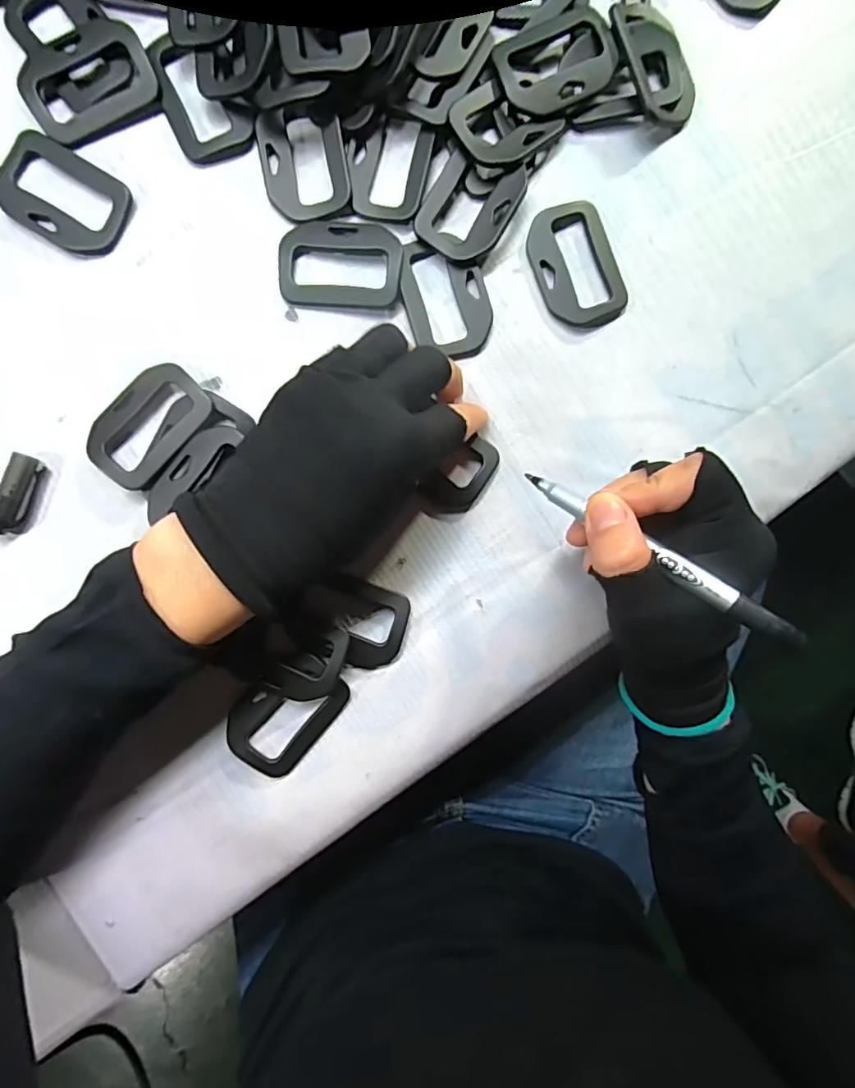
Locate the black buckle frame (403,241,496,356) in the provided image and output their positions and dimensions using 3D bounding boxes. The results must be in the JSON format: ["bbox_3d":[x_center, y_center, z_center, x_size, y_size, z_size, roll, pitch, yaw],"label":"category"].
[{"bbox_3d":[0.010,-0.125,0.266,0.042,0.005,0.057,-10,91,-3],"label":"black buckle frame"}]

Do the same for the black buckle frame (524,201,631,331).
[{"bbox_3d":[0.077,-0.142,0.270,0.042,0.006,0.062,-21,91,-3],"label":"black buckle frame"}]

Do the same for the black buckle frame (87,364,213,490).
[{"bbox_3d":[-0.136,-0.058,0.255,0.044,0.010,0.061,39,88,-3],"label":"black buckle frame"}]

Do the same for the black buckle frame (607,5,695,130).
[{"bbox_3d":[0.116,-0.243,0.267,0.039,0.010,0.058,-25,98,-18],"label":"black buckle frame"}]

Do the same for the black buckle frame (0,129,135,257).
[{"bbox_3d":[-0.177,-0.169,0.255,0.062,0.004,0.043,29,88,-3],"label":"black buckle frame"}]

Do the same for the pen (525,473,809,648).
[{"bbox_3d":[0.092,0.003,0.215,0.121,0.007,0.009,36,88,24],"label":"pen"}]

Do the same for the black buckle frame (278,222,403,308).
[{"bbox_3d":[-0.043,-0.141,0.261,0.060,0.008,0.041,2,90,-3],"label":"black buckle frame"}]

